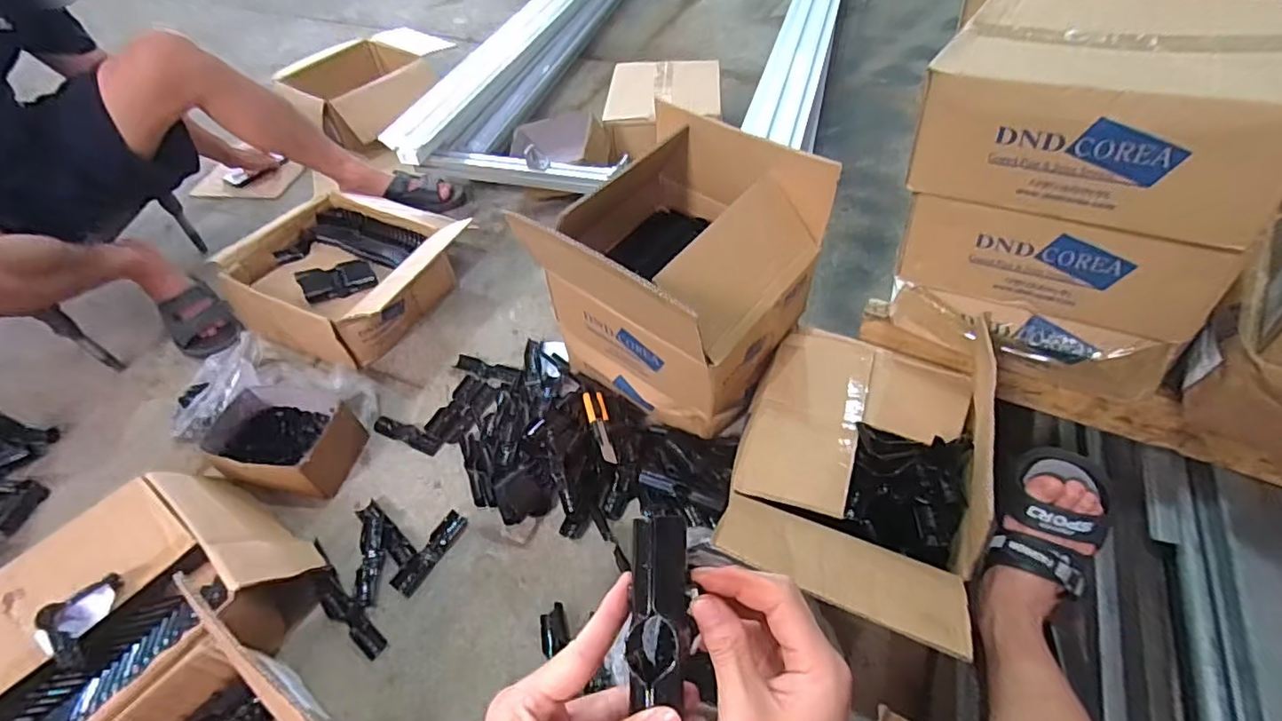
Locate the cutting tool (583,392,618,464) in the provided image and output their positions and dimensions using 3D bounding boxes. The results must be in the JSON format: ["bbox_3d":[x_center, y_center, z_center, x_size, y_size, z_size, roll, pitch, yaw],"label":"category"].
[{"bbox_3d":[-0.064,0.101,0.927,0.032,0.020,0.150,-13,50,-7],"label":"cutting tool"}]

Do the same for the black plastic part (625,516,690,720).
[{"bbox_3d":[0.009,0.150,0.311,0.030,0.018,0.128,1,71,5],"label":"black plastic part"}]

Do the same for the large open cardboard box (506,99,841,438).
[{"bbox_3d":[0.035,-0.122,0.895,0.355,0.355,0.312,30,58,26],"label":"large open cardboard box"}]

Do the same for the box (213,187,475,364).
[{"bbox_3d":[-0.576,-0.195,1.169,0.474,0.154,0.357,18,53,19],"label":"box"}]

